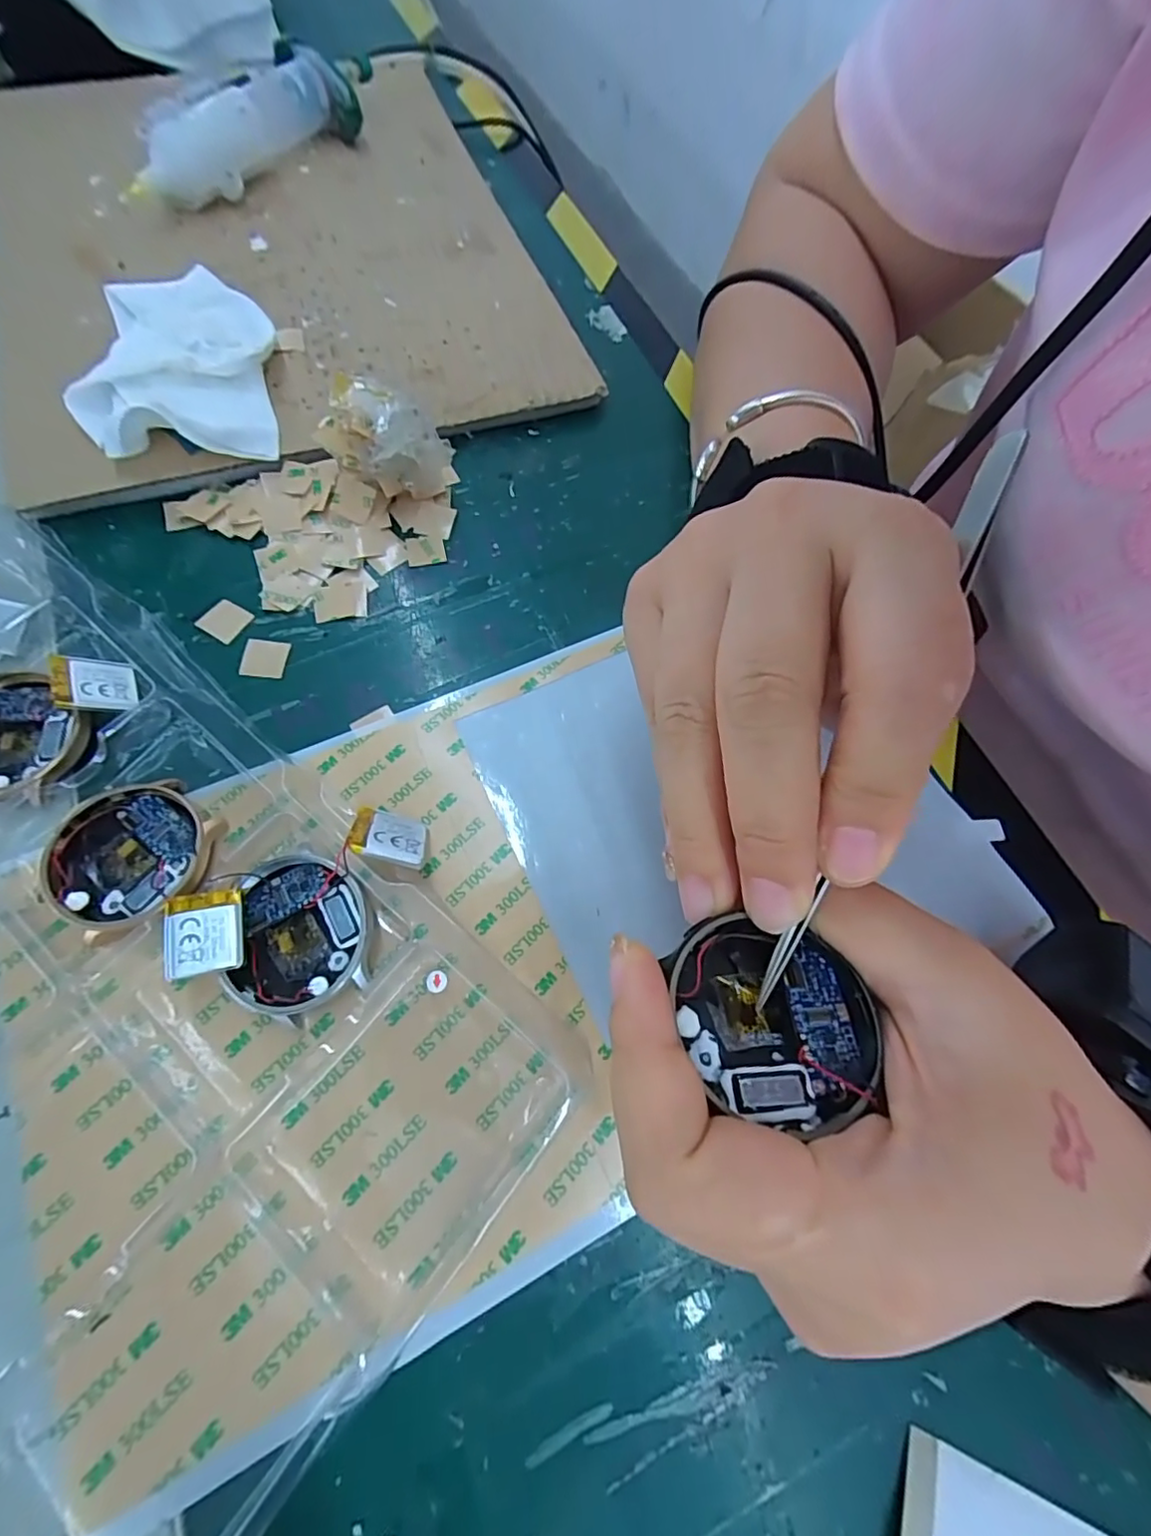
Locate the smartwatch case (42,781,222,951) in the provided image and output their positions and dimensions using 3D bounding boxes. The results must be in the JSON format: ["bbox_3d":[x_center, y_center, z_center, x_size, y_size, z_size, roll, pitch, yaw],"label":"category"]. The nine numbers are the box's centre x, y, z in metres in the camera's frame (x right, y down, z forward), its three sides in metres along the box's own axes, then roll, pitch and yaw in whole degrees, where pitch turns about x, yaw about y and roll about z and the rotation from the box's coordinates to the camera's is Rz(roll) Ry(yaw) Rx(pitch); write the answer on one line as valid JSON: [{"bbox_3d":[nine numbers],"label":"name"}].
[{"bbox_3d":[-0.137,0.027,0.181,0.046,0.009,0.041,-36,73,-16],"label":"smartwatch case"}]

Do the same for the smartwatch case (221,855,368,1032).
[{"bbox_3d":[-0.081,0.050,0.173,0.040,0.013,0.044,1,67,-2],"label":"smartwatch case"}]

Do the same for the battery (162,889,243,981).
[{"bbox_3d":[-0.105,0.046,0.165,0.019,0.004,0.022,-7,72,-17],"label":"battery"}]

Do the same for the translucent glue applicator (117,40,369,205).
[{"bbox_3d":[-0.175,-0.329,0.304,0.034,0.032,0.133,35,70,11],"label":"translucent glue applicator"}]

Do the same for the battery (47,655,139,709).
[{"bbox_3d":[-0.158,-0.028,0.192,0.022,0.004,0.019,-2,64,-49],"label":"battery"}]

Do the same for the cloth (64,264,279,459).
[{"bbox_3d":[-0.169,-0.174,0.249,0.074,0.020,0.106,-9,68,-6],"label":"cloth"}]

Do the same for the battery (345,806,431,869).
[{"bbox_3d":[-0.058,0.021,0.182,0.023,0.004,0.019,16,35,-18],"label":"battery"}]

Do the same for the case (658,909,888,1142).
[{"bbox_3d":[0.042,0.051,0.123,0.038,0.014,0.040,-11,68,-7],"label":"case"}]

